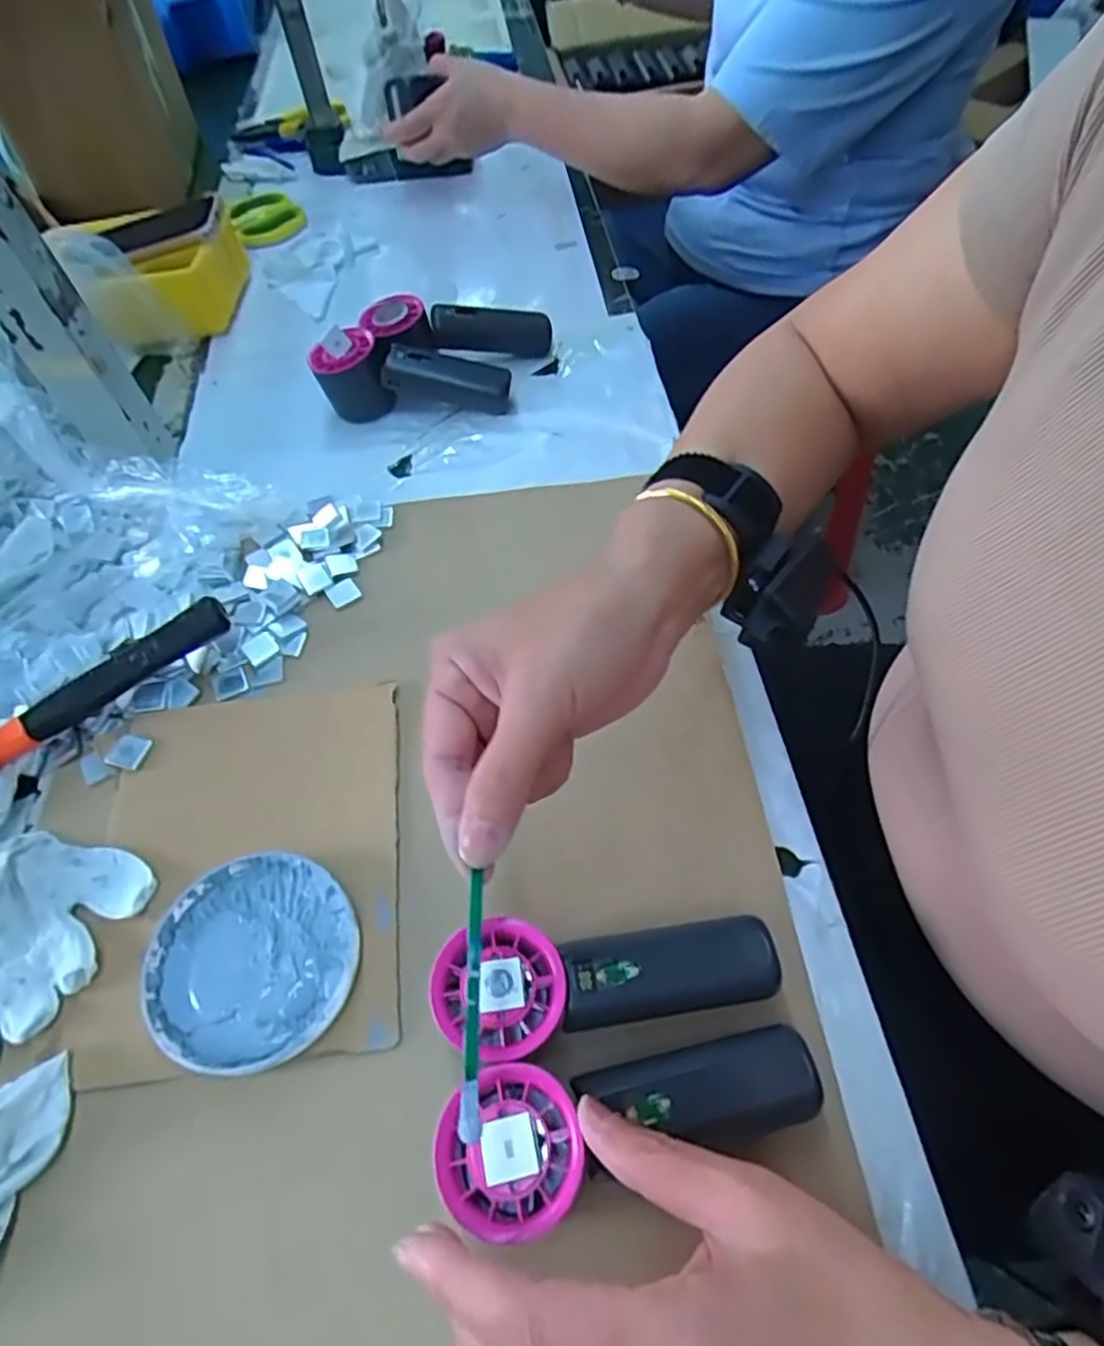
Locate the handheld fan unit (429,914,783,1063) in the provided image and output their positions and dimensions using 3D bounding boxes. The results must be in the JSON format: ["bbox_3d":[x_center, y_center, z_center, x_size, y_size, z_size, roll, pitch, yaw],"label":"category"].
[{"bbox_3d":[0.025,0.137,0.327,0.149,0.055,0.052,-12,57,-6],"label":"handheld fan unit"}]

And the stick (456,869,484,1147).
[{"bbox_3d":[-0.027,0.112,0.243,0.006,0.004,0.083,-1,64,1],"label":"stick"}]

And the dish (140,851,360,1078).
[{"bbox_3d":[-0.149,0.141,0.352,0.100,0.014,0.097,-1,57,1],"label":"dish"}]

